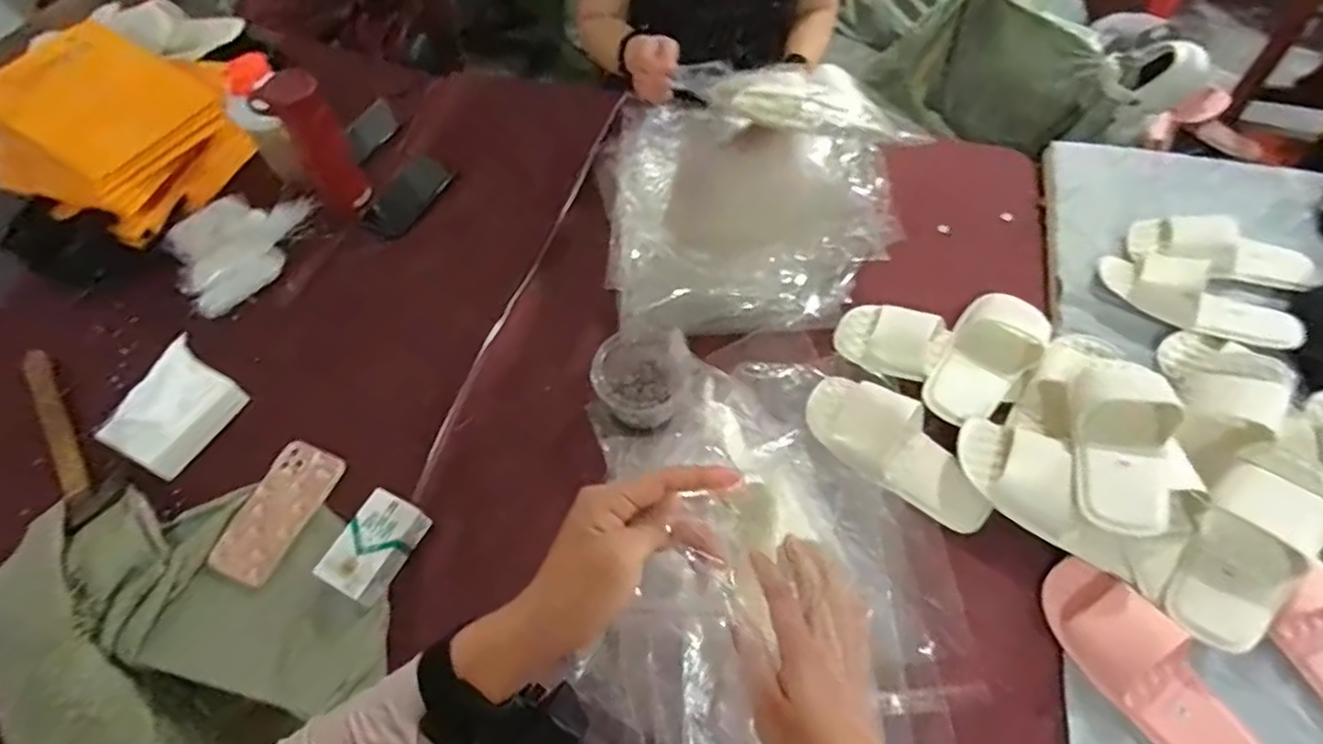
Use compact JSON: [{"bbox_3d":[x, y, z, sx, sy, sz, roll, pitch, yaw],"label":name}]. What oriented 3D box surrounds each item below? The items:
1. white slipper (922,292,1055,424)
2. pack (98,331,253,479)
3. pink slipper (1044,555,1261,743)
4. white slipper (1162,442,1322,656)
[{"bbox_3d":[0.413,-0.017,0.828,0.100,0.049,0.195,34,67,19],"label":"white slipper"},{"bbox_3d":[-0.604,0.047,0.809,0.070,0.096,0.142,25,64,15],"label":"pack"},{"bbox_3d":[0.484,0.298,0.646,0.093,0.061,0.233,-27,63,-13],"label":"pink slipper"},{"bbox_3d":[0.614,0.181,0.677,0.107,0.052,0.224,32,84,18],"label":"white slipper"}]

